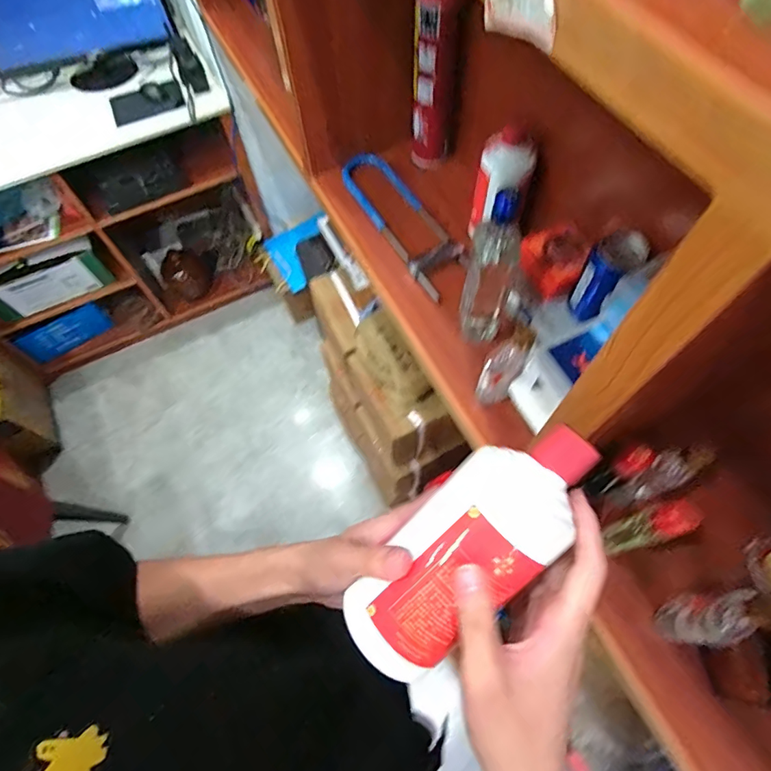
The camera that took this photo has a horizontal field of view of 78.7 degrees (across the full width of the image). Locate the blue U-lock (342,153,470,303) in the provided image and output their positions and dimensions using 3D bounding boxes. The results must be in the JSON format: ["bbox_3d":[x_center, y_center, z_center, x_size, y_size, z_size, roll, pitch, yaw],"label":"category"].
[{"bbox_3d":[0.033,-0.272,0.789,0.105,0.045,0.333,-24,66,-9],"label":"blue U-lock"}]

